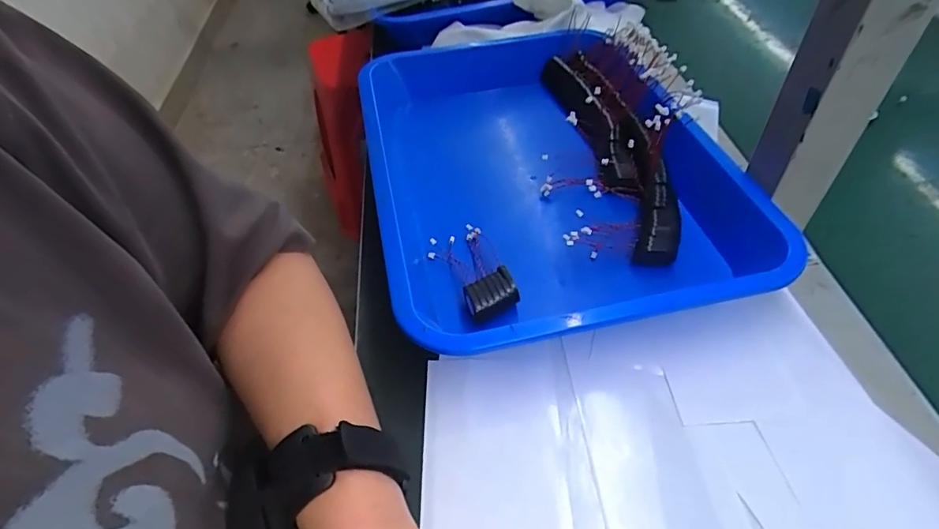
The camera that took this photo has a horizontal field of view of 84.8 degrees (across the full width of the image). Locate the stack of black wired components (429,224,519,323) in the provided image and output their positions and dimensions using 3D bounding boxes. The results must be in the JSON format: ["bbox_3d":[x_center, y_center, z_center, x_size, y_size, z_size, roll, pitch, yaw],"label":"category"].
[{"bbox_3d":[0.005,0.002,0.368,0.044,0.022,0.082,-22,51,-15],"label":"stack of black wired components"}]

